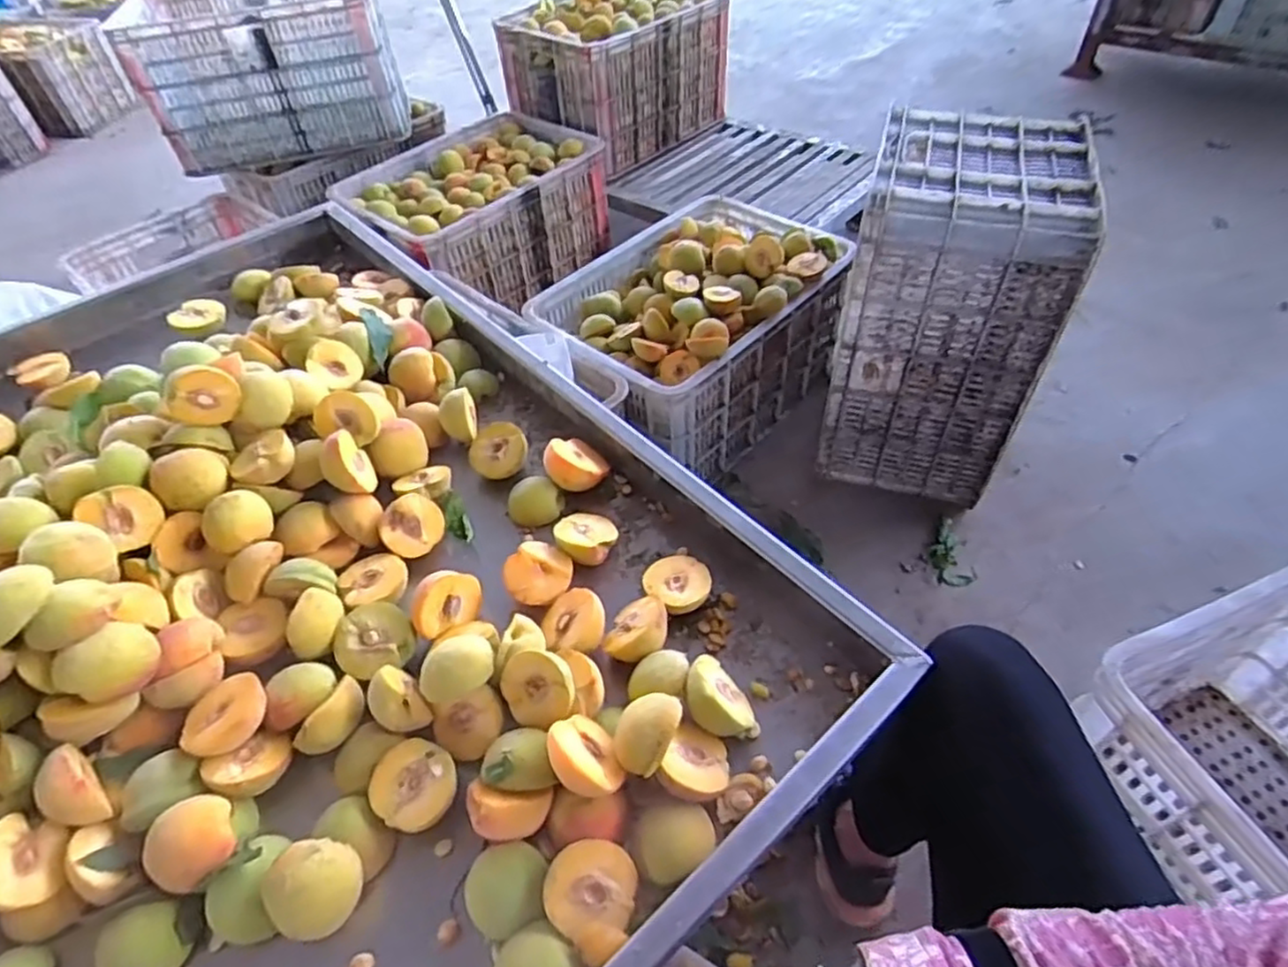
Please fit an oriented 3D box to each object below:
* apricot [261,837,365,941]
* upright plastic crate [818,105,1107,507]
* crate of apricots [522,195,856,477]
[{"bbox_3d":[-0.226,0.278,0.481,0.055,0.051,0.056,-2,48,3],"label":"apricot"},{"bbox_3d":[0.472,-0.264,1.125,0.271,0.509,0.314,12,50,15],"label":"upright plastic crate"},{"bbox_3d":[0.091,-0.285,1.325,0.375,0.286,0.538,35,59,30],"label":"crate of apricots"}]

